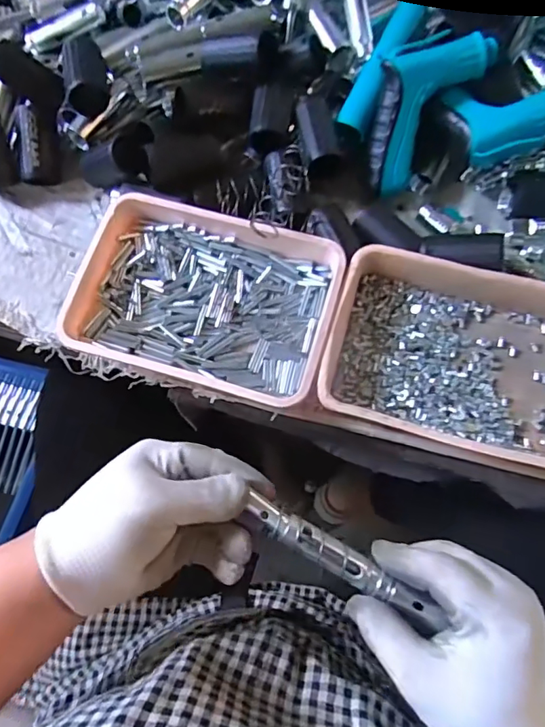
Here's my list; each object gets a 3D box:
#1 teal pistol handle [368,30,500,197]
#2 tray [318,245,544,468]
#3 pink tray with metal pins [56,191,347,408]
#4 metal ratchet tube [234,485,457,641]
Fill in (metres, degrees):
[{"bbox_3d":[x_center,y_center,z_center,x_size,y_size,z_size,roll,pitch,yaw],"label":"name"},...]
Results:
[{"bbox_3d":[0.115,-0.209,0.416,0.071,0.029,0.131,23,113,-16],"label":"teal pistol handle"},{"bbox_3d":[0.145,-0.006,0.383,0.202,0.040,0.145,14,73,7],"label":"tray"},{"bbox_3d":[-0.052,-0.052,0.401,0.199,0.035,0.140,17,73,7],"label":"pink tray with metal pins"},{"bbox_3d":[0.039,0.111,0.284,0.120,0.013,0.017,30,75,6],"label":"metal ratchet tube"}]

